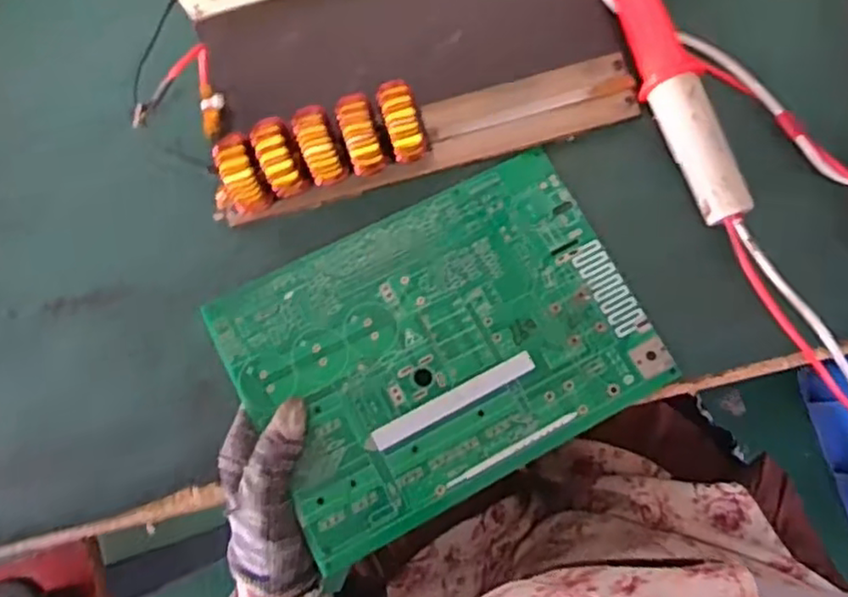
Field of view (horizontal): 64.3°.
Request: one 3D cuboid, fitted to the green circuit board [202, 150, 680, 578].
[{"bbox_3d":[0.013,0.027,0.433,0.248,0.005,0.179,-27,77,-11],"label":"green circuit board"}]

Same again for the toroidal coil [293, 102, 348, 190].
[{"bbox_3d":[-0.068,-0.102,0.456,0.025,0.055,0.050,-23,78,3],"label":"toroidal coil"}]

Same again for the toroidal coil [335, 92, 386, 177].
[{"bbox_3d":[-0.041,-0.110,0.454,0.022,0.054,0.052,-17,78,4],"label":"toroidal coil"}]

